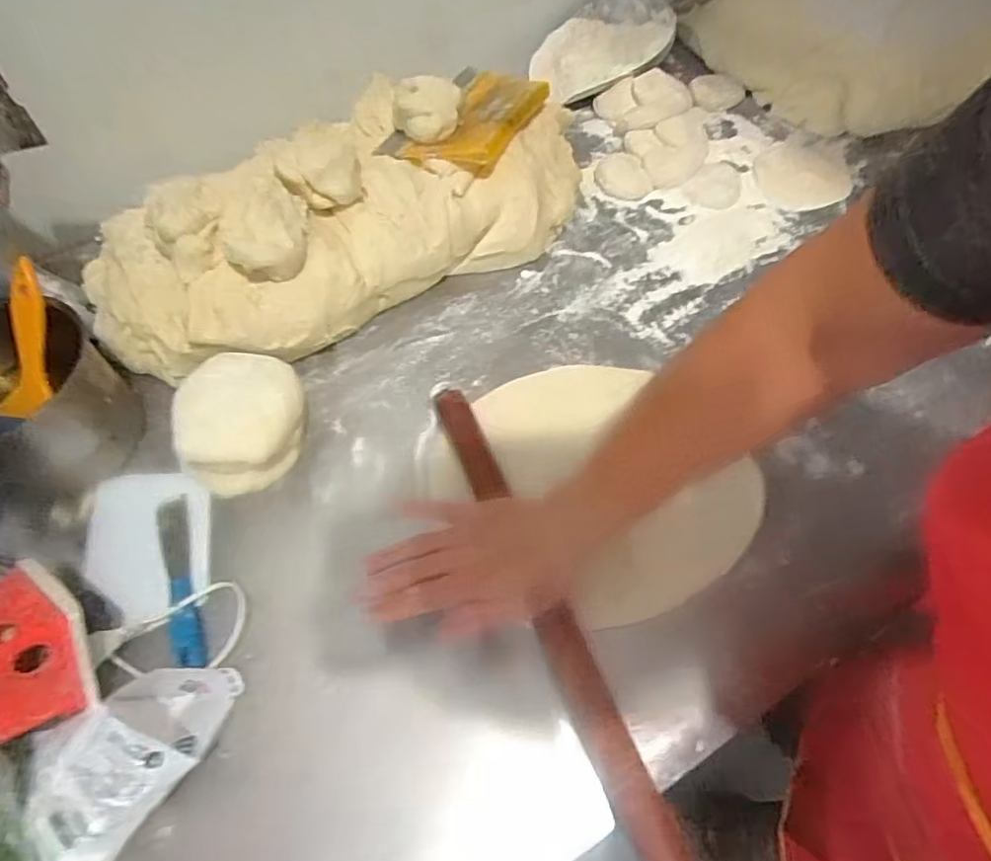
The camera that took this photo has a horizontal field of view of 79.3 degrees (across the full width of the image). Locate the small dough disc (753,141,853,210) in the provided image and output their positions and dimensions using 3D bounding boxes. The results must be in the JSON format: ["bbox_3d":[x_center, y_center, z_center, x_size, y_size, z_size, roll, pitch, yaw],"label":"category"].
[{"bbox_3d":[0.360,-0.303,0.705,0.100,0.016,0.116,6,59,5],"label":"small dough disc"}]

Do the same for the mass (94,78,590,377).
[{"bbox_3d":[-0.146,-0.233,0.625,0.534,0.132,0.254,-35,64,-18],"label":"mass"}]

